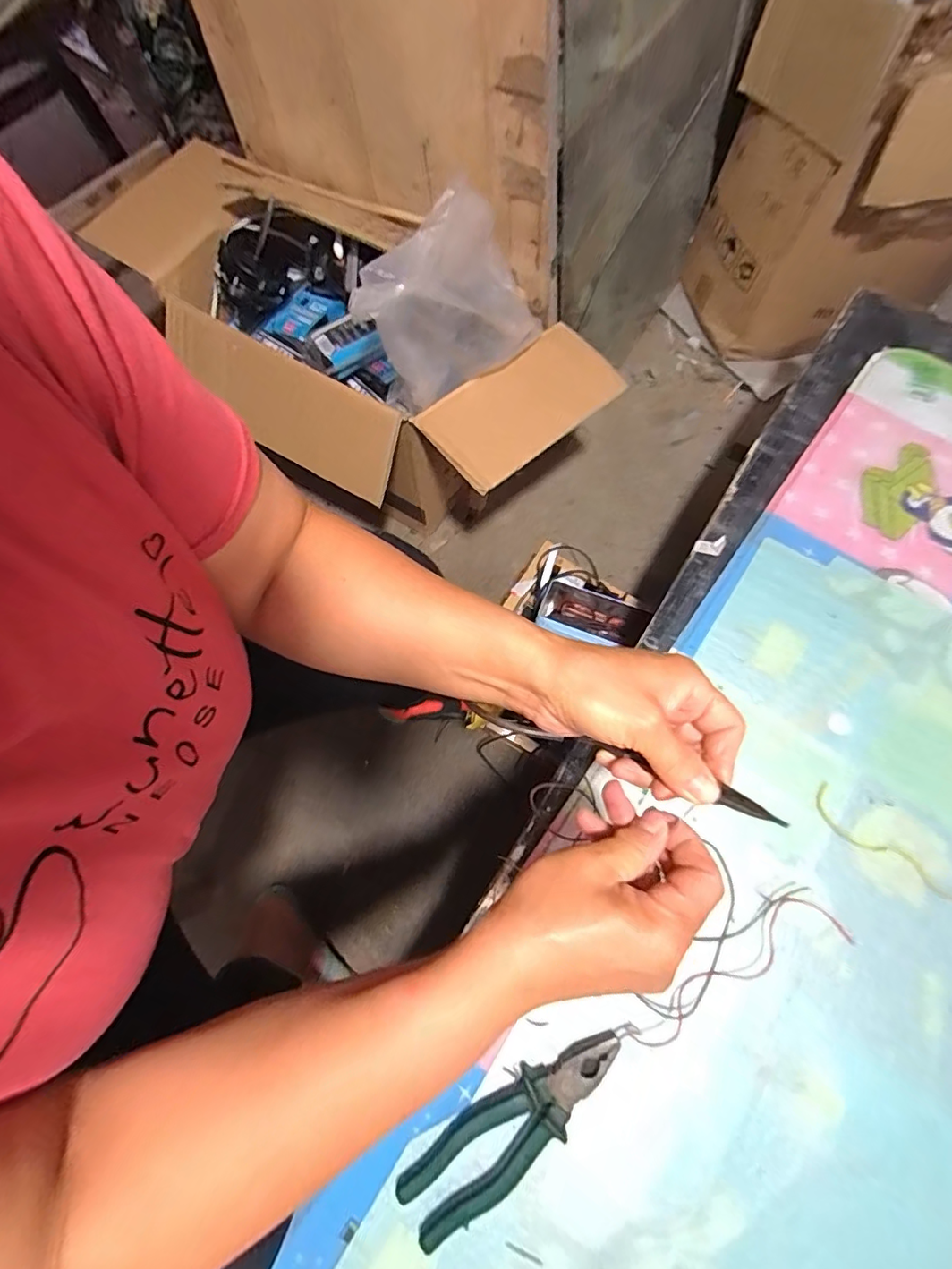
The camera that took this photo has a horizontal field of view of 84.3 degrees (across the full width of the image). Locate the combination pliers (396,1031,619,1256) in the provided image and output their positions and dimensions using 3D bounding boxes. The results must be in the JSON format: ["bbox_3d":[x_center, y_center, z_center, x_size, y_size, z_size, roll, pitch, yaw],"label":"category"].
[{"bbox_3d":[0.030,0.378,0.405,0.191,0.025,0.049,-35,73,-10],"label":"combination pliers"}]

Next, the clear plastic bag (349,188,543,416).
[{"bbox_3d":[-0.038,-0.359,0.589,0.200,0.164,0.116,-33,72,-9],"label":"clear plastic bag"}]

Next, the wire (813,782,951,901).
[{"bbox_3d":[0.423,0.199,0.477,0.227,0.005,0.072,14,71,7],"label":"wire"}]

